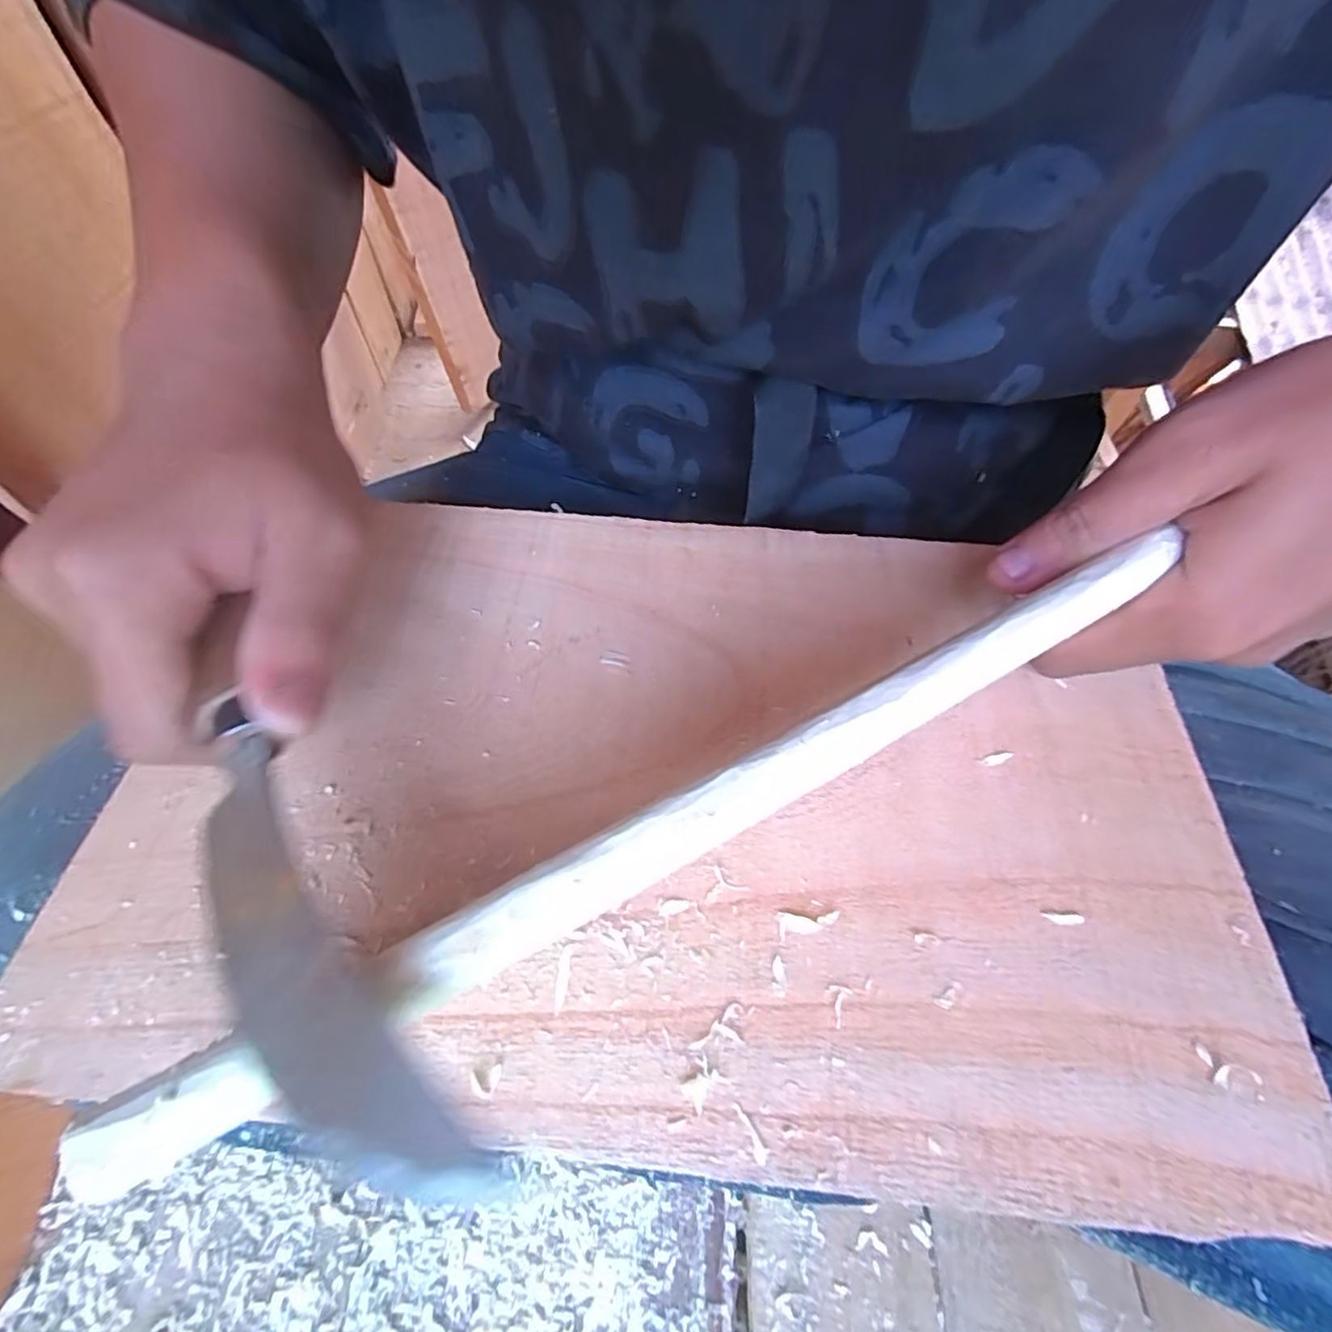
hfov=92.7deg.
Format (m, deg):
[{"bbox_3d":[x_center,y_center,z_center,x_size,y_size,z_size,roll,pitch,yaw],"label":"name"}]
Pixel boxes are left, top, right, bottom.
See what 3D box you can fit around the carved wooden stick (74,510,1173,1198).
[{"bbox_3d":[0.017,0.029,0.137,0.259,0.008,0.016,-26,60,-14],"label":"carved wooden stick"}]

